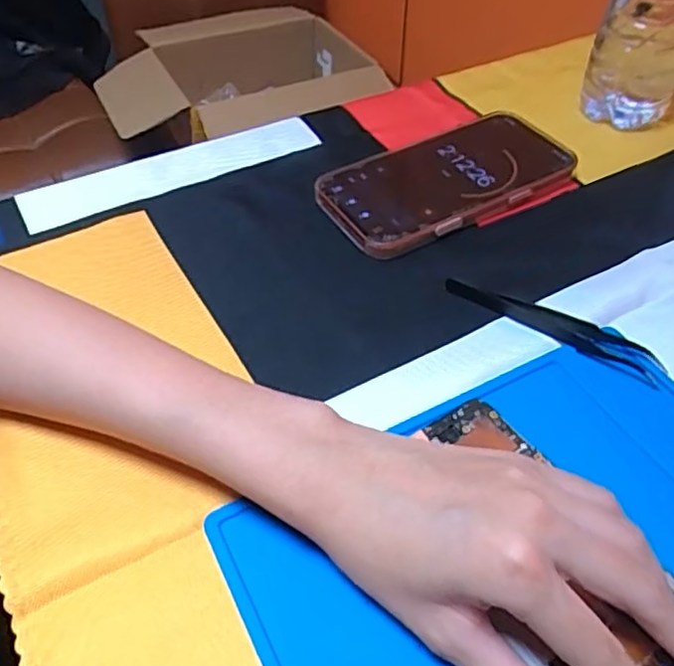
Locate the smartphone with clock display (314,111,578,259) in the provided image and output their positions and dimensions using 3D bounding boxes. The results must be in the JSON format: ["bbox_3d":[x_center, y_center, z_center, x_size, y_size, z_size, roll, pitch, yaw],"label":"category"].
[{"bbox_3d":[0.074,-0.102,0.420,0.167,0.014,0.082,-24,53,-20],"label":"smartphone with clock display"}]

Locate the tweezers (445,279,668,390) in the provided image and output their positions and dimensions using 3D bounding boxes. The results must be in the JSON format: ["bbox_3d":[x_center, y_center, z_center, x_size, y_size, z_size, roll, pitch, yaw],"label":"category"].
[{"bbox_3d":[0.111,-0.005,0.336,0.113,0.008,0.017,28,54,23],"label":"tweezers"}]

